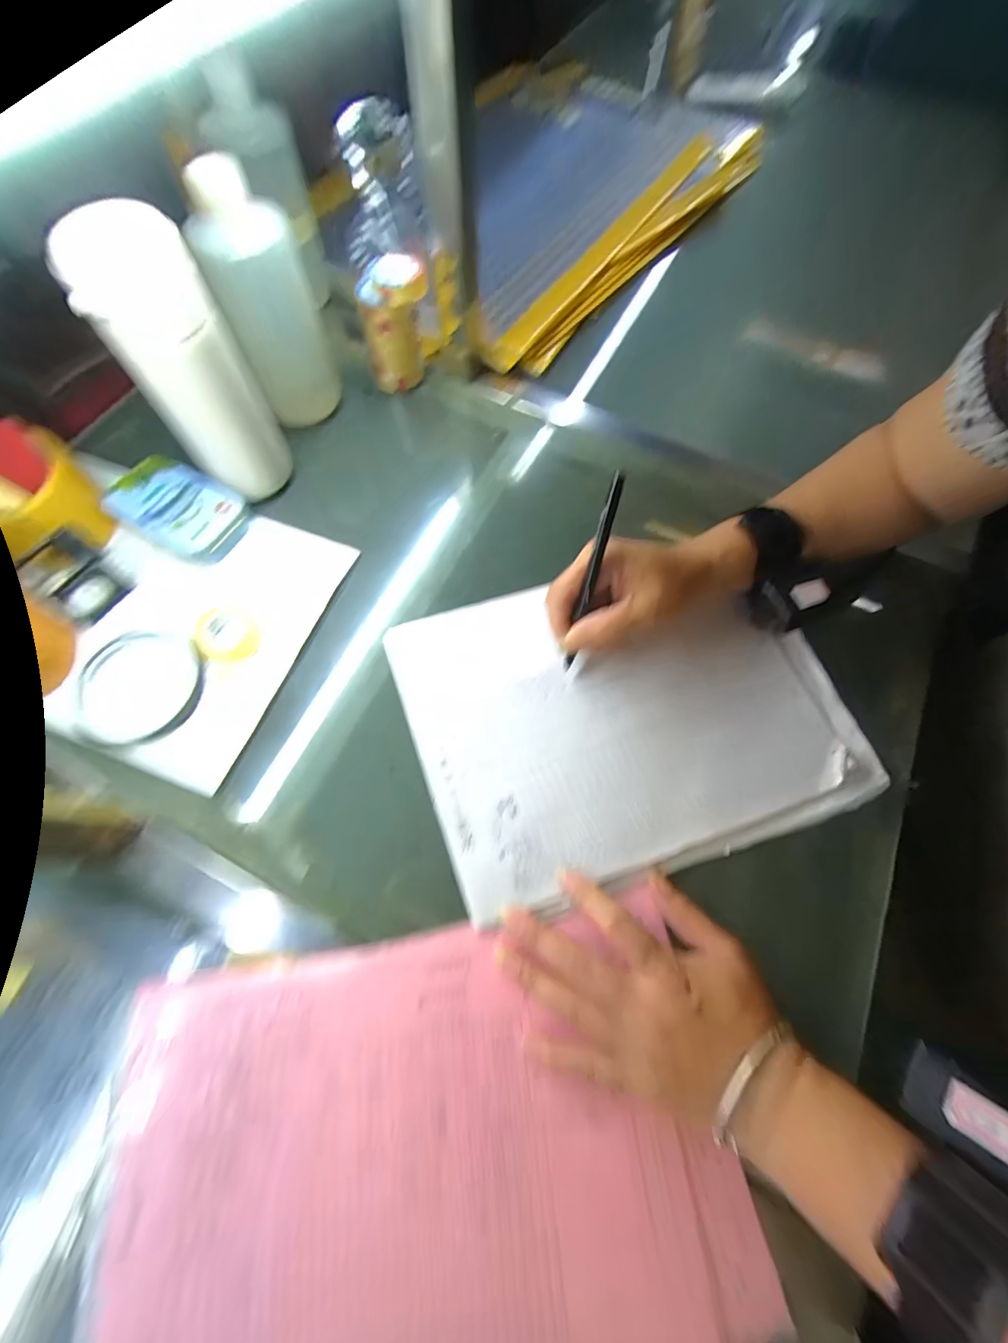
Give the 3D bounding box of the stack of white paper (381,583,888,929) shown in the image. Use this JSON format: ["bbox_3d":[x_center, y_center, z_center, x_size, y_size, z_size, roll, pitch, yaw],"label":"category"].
[{"bbox_3d":[0.086,0.027,0.341,0.295,0.012,0.219,-16,71,-8],"label":"stack of white paper"}]

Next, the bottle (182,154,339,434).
[{"bbox_3d":[-0.187,-0.289,0.385,0.068,0.182,0.070,-19,72,-9],"label":"bottle"}]

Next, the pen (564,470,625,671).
[{"bbox_3d":[0.057,-0.060,0.309,0.009,0.136,0.007,13,29,3],"label":"pen"}]

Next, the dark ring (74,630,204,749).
[{"bbox_3d":[-0.271,0.011,0.342,0.090,0.009,0.090,1,70,-2],"label":"dark ring"}]

